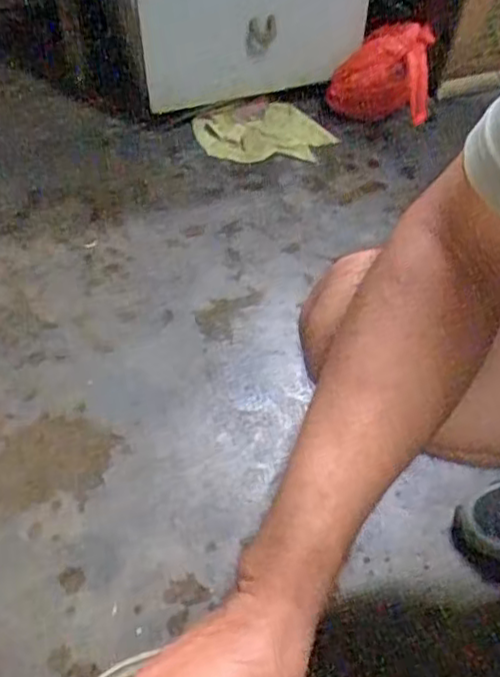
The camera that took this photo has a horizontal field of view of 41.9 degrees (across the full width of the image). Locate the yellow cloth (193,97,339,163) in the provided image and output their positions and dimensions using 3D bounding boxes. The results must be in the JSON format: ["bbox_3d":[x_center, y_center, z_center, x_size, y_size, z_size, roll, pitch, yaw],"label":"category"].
[{"bbox_3d":[0.023,-0.389,1.207,0.240,0.031,0.159,-6,50,-4],"label":"yellow cloth"}]

